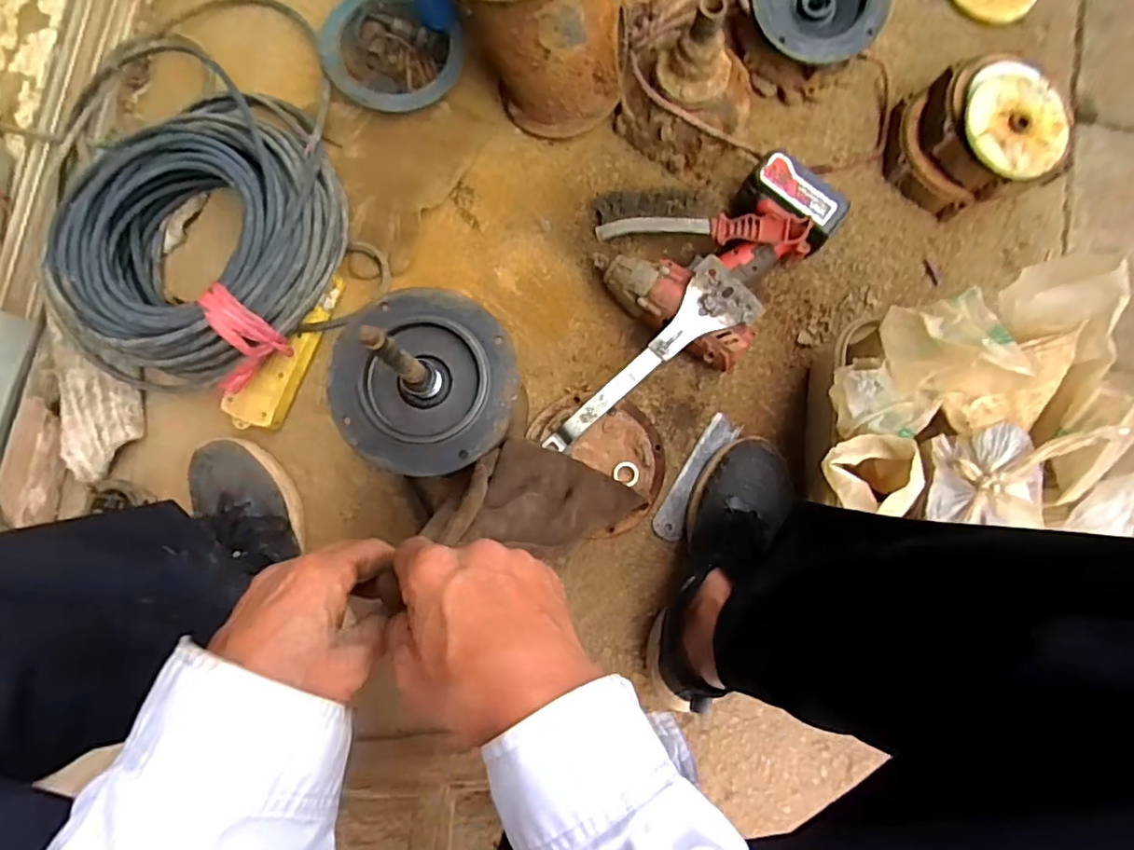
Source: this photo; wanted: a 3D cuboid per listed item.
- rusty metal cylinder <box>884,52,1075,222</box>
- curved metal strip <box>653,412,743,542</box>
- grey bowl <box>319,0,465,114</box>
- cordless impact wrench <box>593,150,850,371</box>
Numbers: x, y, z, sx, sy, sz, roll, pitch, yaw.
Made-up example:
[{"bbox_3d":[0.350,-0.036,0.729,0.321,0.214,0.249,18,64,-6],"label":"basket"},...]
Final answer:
[{"bbox_3d":[0.485,-0.343,0.730,0.184,0.096,0.159,-16,83,-5],"label":"rusty metal cylinder"},{"bbox_3d":[0.145,0.059,0.694,0.034,0.008,0.153,30,82,9],"label":"curved metal strip"},{"bbox_3d":[-0.203,-0.426,0.712,0.154,0.041,0.138,30,82,2],"label":"grey bowl"},{"bbox_3d":[0.168,-0.198,0.691,0.188,0.083,0.237,39,85,4],"label":"cordless impact wrench"}]

